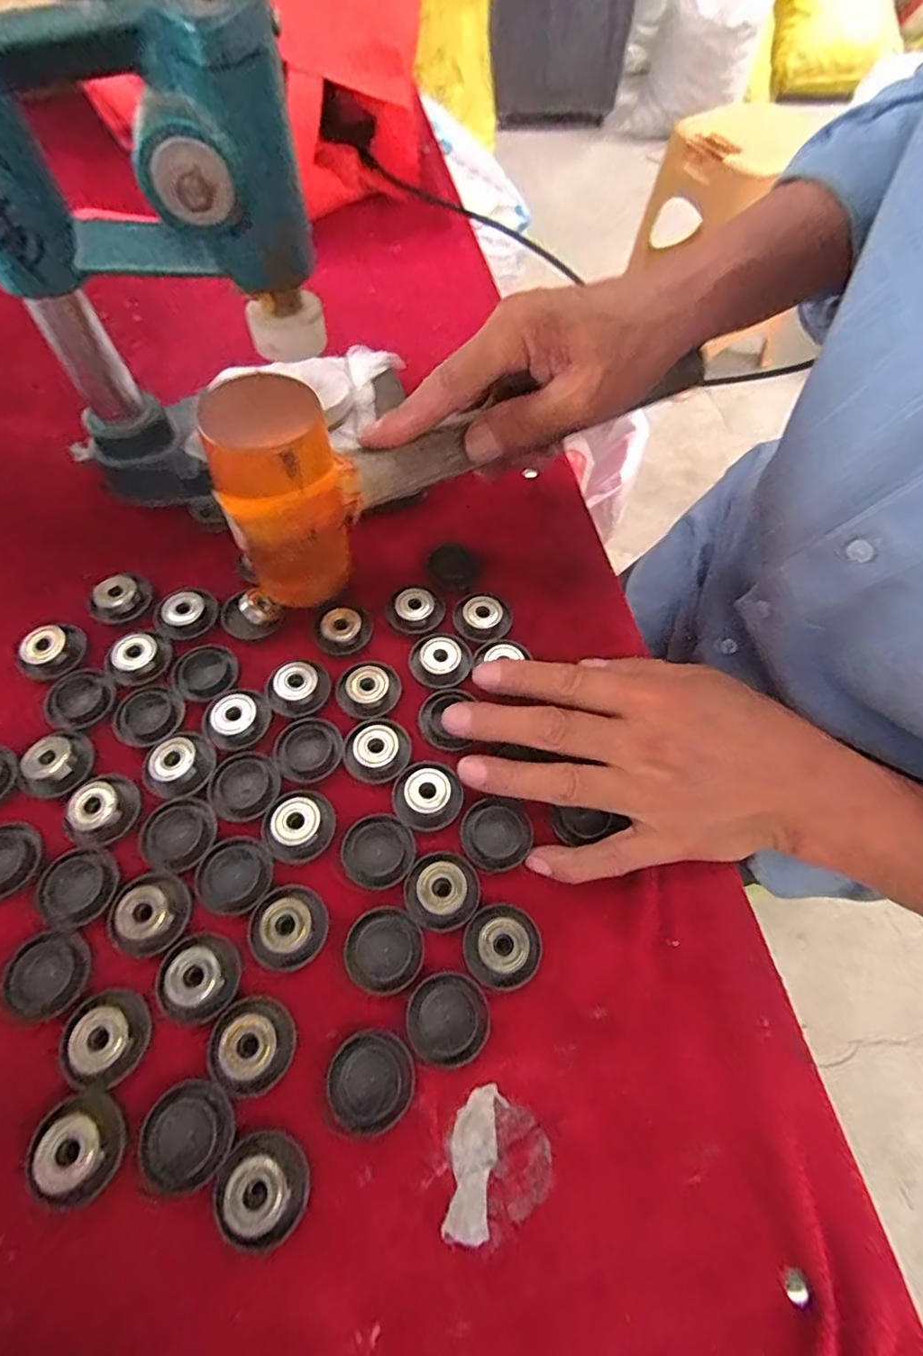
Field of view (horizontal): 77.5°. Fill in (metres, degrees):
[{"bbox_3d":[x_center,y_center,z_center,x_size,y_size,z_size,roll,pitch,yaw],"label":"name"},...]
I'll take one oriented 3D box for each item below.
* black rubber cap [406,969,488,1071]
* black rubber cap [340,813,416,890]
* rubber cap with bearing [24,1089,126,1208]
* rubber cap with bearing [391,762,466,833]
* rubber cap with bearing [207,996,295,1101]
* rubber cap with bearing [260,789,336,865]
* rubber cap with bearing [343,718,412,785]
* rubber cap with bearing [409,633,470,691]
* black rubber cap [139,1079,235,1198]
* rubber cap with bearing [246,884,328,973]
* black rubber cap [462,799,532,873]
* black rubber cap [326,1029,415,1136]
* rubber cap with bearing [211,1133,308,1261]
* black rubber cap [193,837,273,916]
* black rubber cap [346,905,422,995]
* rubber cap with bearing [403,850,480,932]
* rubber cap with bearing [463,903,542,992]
[{"bbox_3d":[-0.005,0.137,0.232,0.032,0.004,0.033,1,62,-2],"label":"black rubber cap"},{"bbox_3d":[-0.038,0.079,0.264,0.032,0.004,0.032,1,62,-2],"label":"black rubber cap"},{"bbox_3d":[-0.139,0.170,0.210,0.032,0.013,0.028,40,67,17],"label":"rubber cap with bearing"},{"bbox_3d":[-0.016,0.055,0.275,0.032,0.008,0.032,1,62,-2],"label":"rubber cap with bearing"},{"bbox_3d":[-0.083,0.144,0.225,0.031,0.007,0.033,1,62,-2],"label":"rubber cap with bearing"},{"bbox_3d":[-0.076,0.067,0.267,0.032,0.007,0.032,1,62,-2],"label":"rubber cap with bearing"},{"bbox_3d":[-0.043,0.035,0.286,0.033,0.006,0.033,1,62,-2],"label":"rubber cap with bearing"},{"bbox_3d":[-0.011,-0.011,0.311,0.031,0.006,0.034,1,62,-2],"label":"rubber cap with bearing"},{"bbox_3d":[-0.102,0.169,0.212,0.032,0.004,0.032,1,62,-2],"label":"black rubber cap"},{"bbox_3d":[-0.074,0.105,0.245,0.032,0.008,0.033,1,62,-2],"label":"rubber cap with bearing"},{"bbox_3d":[0.017,0.073,0.268,0.032,0.006,0.031,1,62,-2],"label":"black rubber cap"},{"bbox_3d":[-0.035,0.156,0.223,0.033,0.004,0.031,1,62,-2],"label":"black rubber cap"},{"bbox_3d":[-0.071,0.183,0.206,0.031,0.012,0.031,1,62,-2],"label":"rubber cap with bearing"},{"bbox_3d":[-0.102,0.088,0.257,0.032,0.005,0.032,1,62,-2],"label":"black rubber cap"},{"bbox_3d":[-0.033,0.115,0.243,0.032,0.004,0.032,1,62,-2],"label":"black rubber cap"},{"bbox_3d":[-0.009,0.093,0.254,0.033,0.007,0.032,1,62,-2],"label":"rubber cap with bearing"},{"bbox_3d":[0.018,0.114,0.245,0.032,0.009,0.032,-15,63,-10],"label":"rubber cap with bearing"}]

